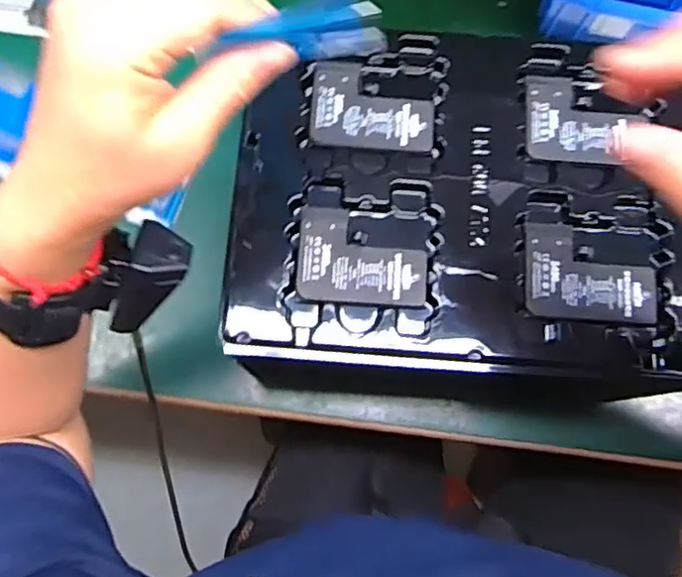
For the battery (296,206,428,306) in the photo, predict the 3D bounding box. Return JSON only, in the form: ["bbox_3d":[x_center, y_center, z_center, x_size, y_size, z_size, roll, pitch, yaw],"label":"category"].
[{"bbox_3d":[0.013,-0.020,0.374,0.075,0.004,0.058,3,75,-1],"label":"battery"}]

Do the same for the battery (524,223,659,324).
[{"bbox_3d":[0.149,-0.009,0.374,0.077,0.005,0.056,4,75,0],"label":"battery"}]

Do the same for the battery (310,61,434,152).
[{"bbox_3d":[0.020,-0.116,0.398,0.076,0.004,0.058,4,75,-1],"label":"battery"}]

